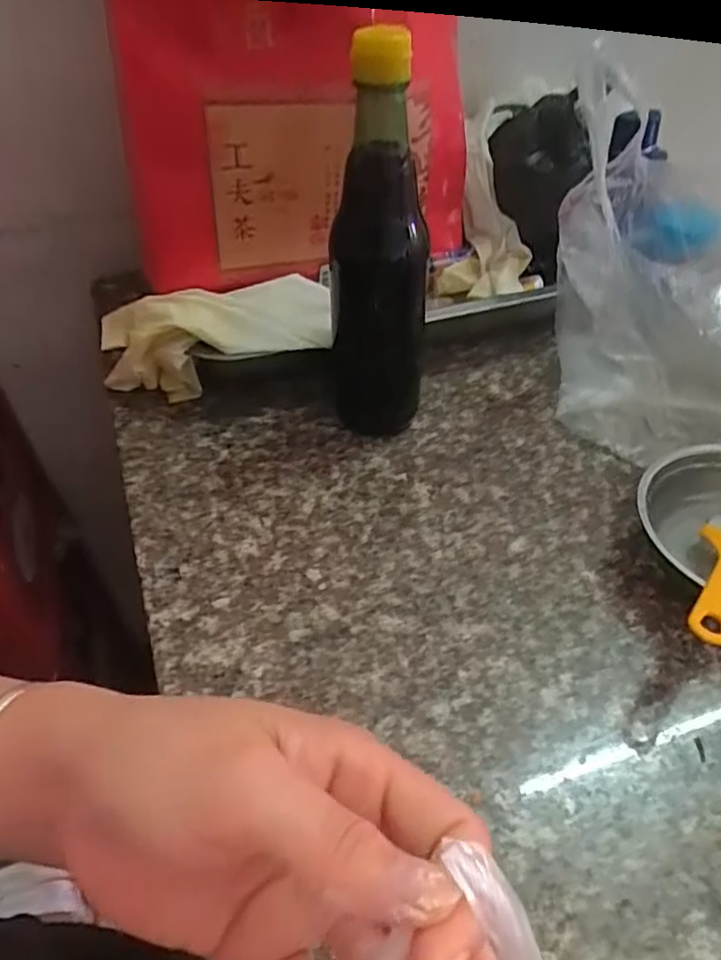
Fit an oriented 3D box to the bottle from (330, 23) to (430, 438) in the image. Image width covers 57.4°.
[{"bbox_3d":[0.012,-0.130,0.422,0.062,0.267,0.068,2,45,2],"label":"bottle"}]

